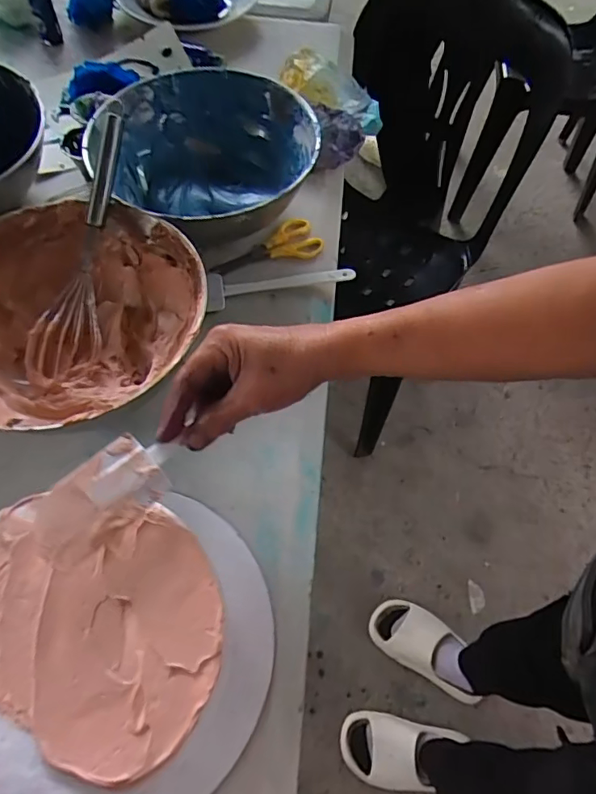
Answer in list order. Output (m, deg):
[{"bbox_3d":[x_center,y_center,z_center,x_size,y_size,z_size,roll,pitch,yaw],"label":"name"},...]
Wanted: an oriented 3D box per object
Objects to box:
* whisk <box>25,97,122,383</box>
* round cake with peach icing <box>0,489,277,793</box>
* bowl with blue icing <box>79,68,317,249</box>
[{"bbox_3d":[-0.198,-0.142,0.496,0.050,0.062,0.260,13,88,4],"label":"whisk"},{"bbox_3d":[-0.131,0.174,0.358,0.221,0.085,0.202,1,61,-2],"label":"round cake with peach icing"},{"bbox_3d":[-0.106,-0.262,0.591,0.227,0.095,0.218,1,61,-2],"label":"bowl with blue icing"}]

